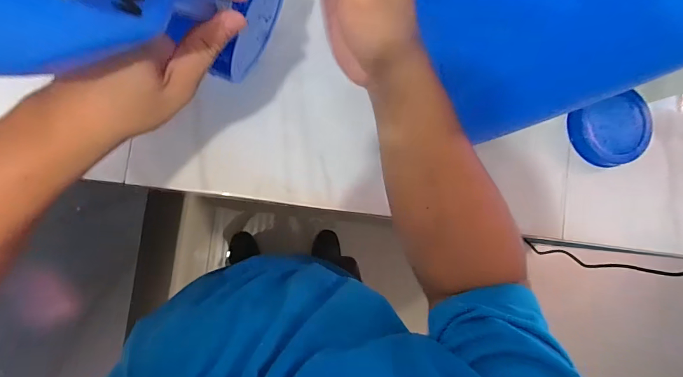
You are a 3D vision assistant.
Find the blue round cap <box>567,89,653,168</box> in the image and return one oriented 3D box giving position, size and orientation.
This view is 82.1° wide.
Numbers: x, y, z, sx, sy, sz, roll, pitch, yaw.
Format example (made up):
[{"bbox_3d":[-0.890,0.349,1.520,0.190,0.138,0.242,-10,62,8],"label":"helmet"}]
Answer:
[{"bbox_3d":[0.390,-0.083,0.564,0.109,0.033,0.106,-3,111,-9],"label":"blue round cap"}]

